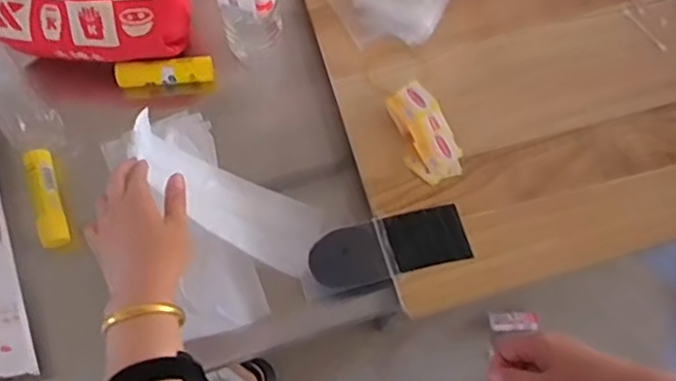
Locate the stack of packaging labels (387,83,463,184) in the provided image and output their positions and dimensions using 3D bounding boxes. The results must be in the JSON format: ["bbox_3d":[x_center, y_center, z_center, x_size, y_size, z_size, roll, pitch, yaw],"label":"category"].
[{"bbox_3d":[0.096,-0.064,0.686,0.059,0.013,0.112,-24,86,-10],"label":"stack of packaging labels"}]

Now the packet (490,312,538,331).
[{"bbox_3d":[0.317,0.235,1.102,0.084,0.015,0.031,-2,71,-3],"label":"packet"}]

